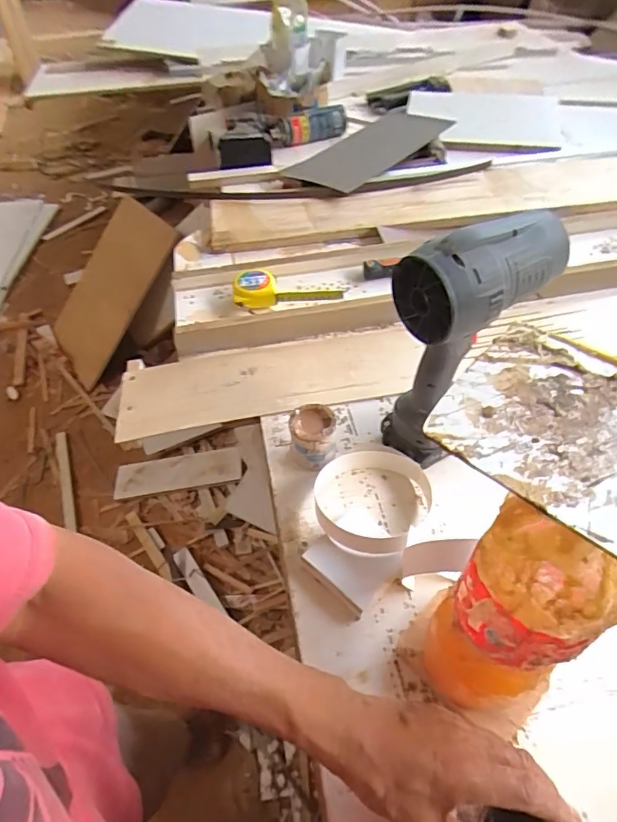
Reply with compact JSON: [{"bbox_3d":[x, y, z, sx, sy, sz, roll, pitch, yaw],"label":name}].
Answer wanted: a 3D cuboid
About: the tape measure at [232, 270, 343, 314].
[{"bbox_3d":[-0.035,-0.189,0.754,0.156,0.033,0.069,-10,49,-7],"label":"tape measure"}]

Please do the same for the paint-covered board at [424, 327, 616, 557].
[{"bbox_3d":[0.117,0.010,0.195,0.094,0.004,0.135,-31,43,-24],"label":"paint-covered board"}]

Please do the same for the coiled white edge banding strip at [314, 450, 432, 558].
[{"bbox_3d":[0.065,0.091,0.536,0.119,0.041,0.131,19,53,20],"label":"coiled white edge banding strip"}]

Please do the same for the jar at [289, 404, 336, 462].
[{"bbox_3d":[0.006,0.031,0.579,0.049,0.058,0.050,-1,49,1],"label":"jar"}]

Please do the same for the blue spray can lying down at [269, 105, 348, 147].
[{"bbox_3d":[-0.002,-0.678,1.186,0.188,0.063,0.061,-19,51,-14],"label":"blue spray can lying down"}]

